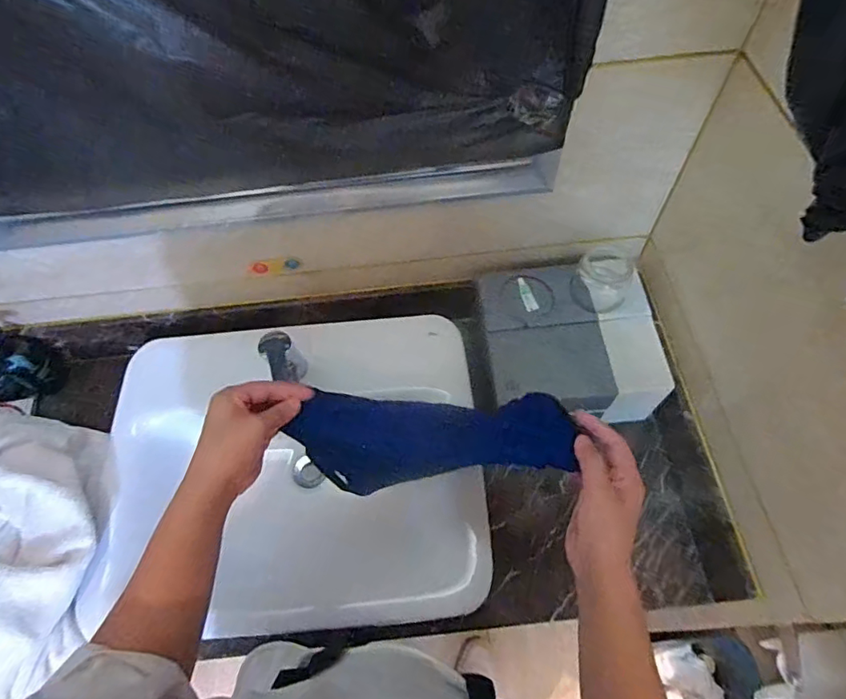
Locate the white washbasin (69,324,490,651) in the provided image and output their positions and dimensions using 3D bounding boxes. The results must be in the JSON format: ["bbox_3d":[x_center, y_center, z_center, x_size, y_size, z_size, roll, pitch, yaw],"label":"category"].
[{"bbox_3d":[-0.183,0.178,0.792,0.533,0.140,0.439,-5,61,0],"label":"white washbasin"}]

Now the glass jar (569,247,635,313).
[{"bbox_3d":[0.276,-0.112,0.802,0.081,0.076,0.081,-1,61,2],"label":"glass jar"}]

